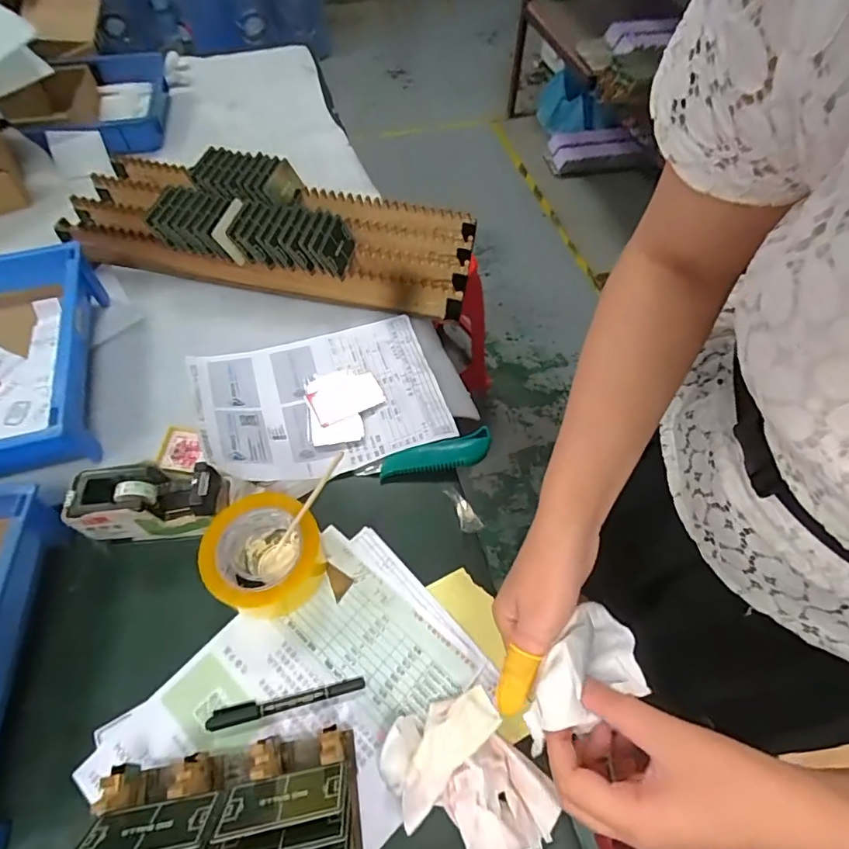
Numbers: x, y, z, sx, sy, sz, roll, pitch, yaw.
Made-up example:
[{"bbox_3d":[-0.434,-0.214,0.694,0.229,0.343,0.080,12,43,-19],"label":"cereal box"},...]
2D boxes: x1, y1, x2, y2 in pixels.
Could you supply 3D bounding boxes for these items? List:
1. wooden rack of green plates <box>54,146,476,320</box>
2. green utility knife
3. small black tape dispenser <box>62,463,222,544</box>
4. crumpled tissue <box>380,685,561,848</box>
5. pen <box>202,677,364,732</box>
[{"bbox_3d":[-0.213,-0.282,0.737,0.550,0.113,0.176,7,57,4],"label":"wooden rack of green plates"},{"bbox_3d":[0.004,0.040,0.578,0.151,0.013,0.037,-15,58,-10],"label":"green utility knife"},{"bbox_3d":[-0.274,0.076,0.521,0.134,0.076,0.062,-7,57,-5],"label":"small black tape dispenser"},{"bbox_3d":[0.034,0.288,0.411,0.102,0.044,0.129,-32,63,-19],"label":"crumpled tissue"},{"bbox_3d":[-0.123,0.249,0.458,0.136,0.009,0.017,-10,58,-7],"label":"pen"}]

